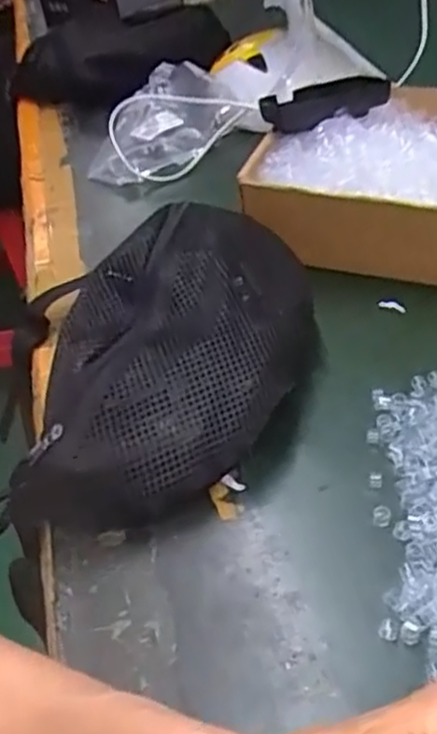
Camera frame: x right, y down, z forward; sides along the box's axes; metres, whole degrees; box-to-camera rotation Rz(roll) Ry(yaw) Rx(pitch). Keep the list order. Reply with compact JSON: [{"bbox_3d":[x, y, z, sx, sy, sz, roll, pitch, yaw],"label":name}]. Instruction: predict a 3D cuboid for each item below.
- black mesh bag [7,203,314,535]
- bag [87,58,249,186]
[{"bbox_3d":[-0.029,-0.020,0.472,0.168,0.075,0.240,0,42,6],"label":"black mesh bag"},{"bbox_3d":[-0.061,-0.257,0.773,0.177,0.050,0.121,-29,47,-24],"label":"bag"}]

